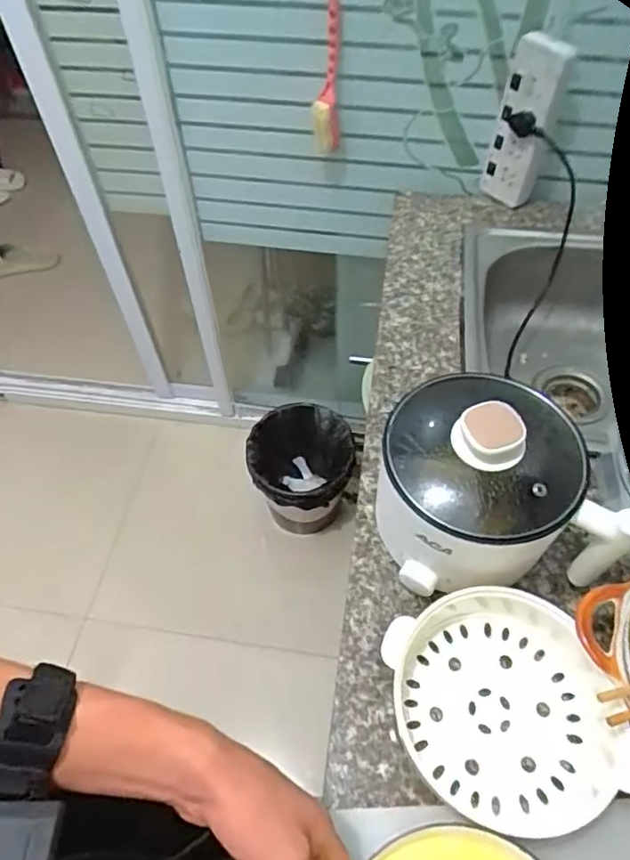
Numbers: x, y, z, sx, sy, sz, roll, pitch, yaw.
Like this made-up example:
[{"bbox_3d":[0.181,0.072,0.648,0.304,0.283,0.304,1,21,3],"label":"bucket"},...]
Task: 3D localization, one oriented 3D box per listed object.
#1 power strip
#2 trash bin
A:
[{"bbox_3d":[0.304,-0.441,0.827,0.081,0.226,0.050,19,57,14],"label":"power strip"},{"bbox_3d":[-0.034,0.113,1.381,0.228,0.278,0.241,-7,54,-5],"label":"trash bin"}]

